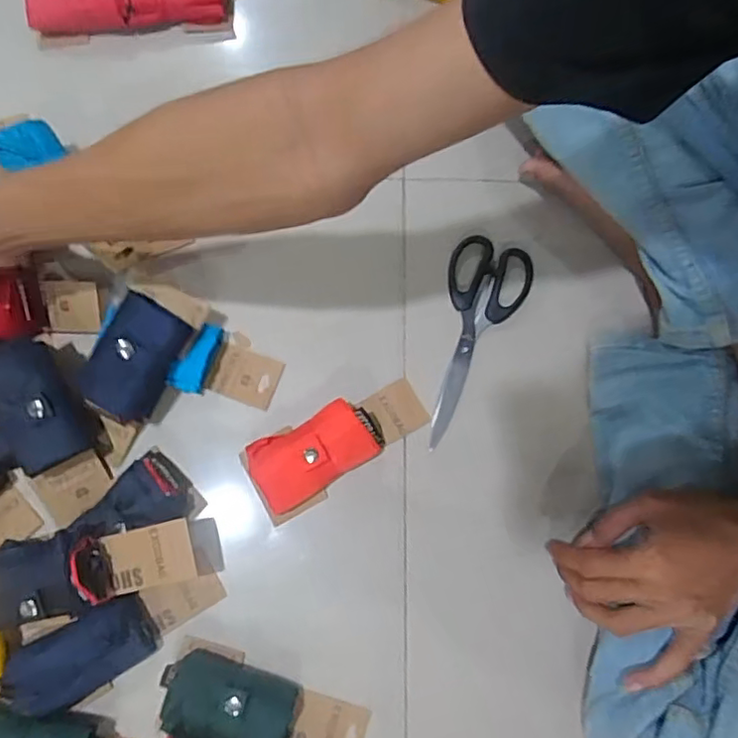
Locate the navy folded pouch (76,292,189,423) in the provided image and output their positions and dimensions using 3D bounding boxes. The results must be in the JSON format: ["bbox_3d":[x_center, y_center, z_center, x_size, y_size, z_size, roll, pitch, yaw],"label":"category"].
[{"bbox_3d":[-0.187,-0.010,0.479,0.063,0.023,0.090,33,79,5],"label":"navy folded pouch"}]

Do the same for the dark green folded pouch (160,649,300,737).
[{"bbox_3d":[-0.106,0.252,0.450,0.098,0.042,0.061,15,78,3],"label":"dark green folded pouch"}]

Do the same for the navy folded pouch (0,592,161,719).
[{"bbox_3d":[-0.212,0.211,0.451,0.103,0.042,0.055,-26,79,-6],"label":"navy folded pouch"}]

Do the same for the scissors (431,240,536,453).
[{"bbox_3d":[0.087,-0.027,0.534,0.071,0.005,0.190,21,78,4],"label":"scissors"}]

